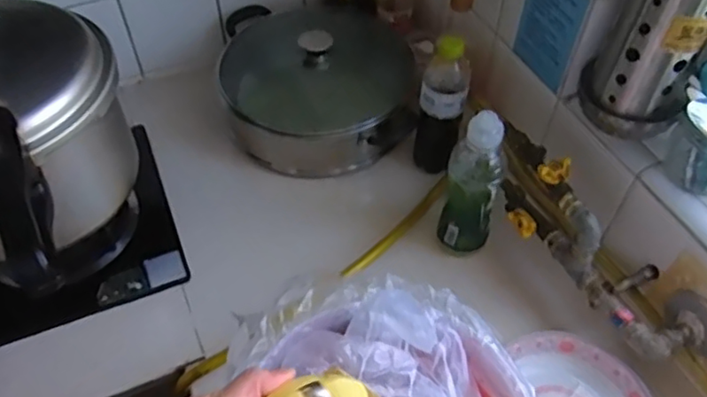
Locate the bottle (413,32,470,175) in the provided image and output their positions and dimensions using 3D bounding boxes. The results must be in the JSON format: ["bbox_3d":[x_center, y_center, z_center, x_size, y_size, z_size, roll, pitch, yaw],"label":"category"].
[{"bbox_3d":[0.127,-0.136,0.883,0.064,0.210,0.082,12,54,7],"label":"bottle"}]

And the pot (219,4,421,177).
[{"bbox_3d":[-0.059,-0.185,0.994,0.309,0.140,0.282,0,53,-2],"label":"pot"}]

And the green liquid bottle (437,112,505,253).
[{"bbox_3d":[0.153,-0.015,0.776,0.075,0.211,0.061,16,54,10],"label":"green liquid bottle"}]

